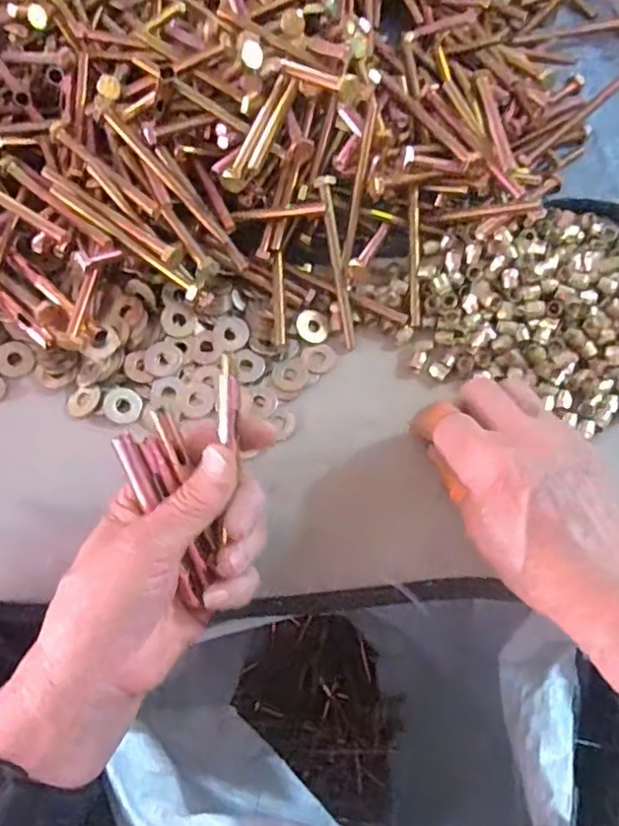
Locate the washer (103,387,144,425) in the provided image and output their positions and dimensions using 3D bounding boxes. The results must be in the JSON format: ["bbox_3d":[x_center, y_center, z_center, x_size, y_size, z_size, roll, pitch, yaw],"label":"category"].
[{"bbox_3d":[-0.109,-0.004,0.359,0.021,0.005,0.021,9,72,-32],"label":"washer"}]

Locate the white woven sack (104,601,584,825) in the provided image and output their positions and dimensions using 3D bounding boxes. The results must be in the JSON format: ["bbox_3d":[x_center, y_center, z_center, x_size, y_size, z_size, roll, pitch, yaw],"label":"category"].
[{"bbox_3d":[0.017,0.272,0.511,0.268,0.398,0.209,15,66,7],"label":"white woven sack"}]

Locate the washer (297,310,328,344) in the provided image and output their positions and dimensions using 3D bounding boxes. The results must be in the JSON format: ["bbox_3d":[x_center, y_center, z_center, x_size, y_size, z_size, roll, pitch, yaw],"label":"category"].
[{"bbox_3d":[0.002,-0.054,0.383,0.019,0.004,0.021,-33,88,-11],"label":"washer"}]

